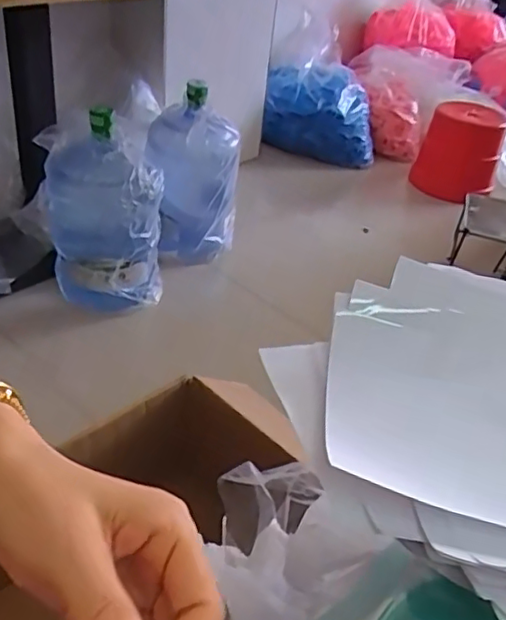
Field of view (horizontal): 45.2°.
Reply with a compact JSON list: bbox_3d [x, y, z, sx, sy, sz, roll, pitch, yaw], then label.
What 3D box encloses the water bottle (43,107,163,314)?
[{"bbox_3d":[-0.362,-0.220,1.471,0.264,0.446,0.222,-6,39,-17],"label":"water bottle"}]

